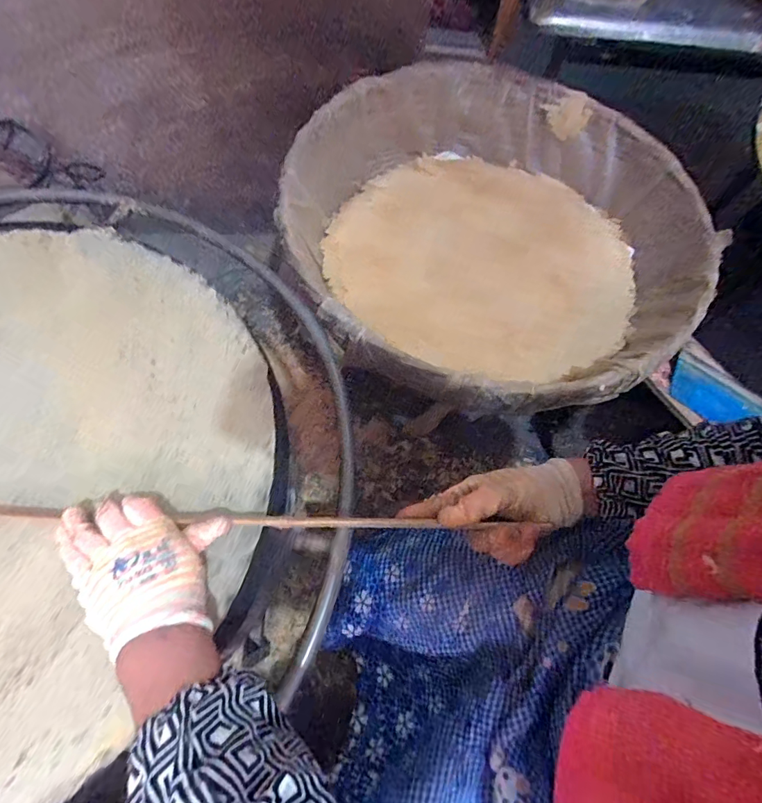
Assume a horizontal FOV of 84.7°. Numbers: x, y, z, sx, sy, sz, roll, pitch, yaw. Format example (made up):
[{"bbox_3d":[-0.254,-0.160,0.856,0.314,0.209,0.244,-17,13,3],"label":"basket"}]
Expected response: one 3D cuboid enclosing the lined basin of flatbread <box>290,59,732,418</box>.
[{"bbox_3d":[0.238,-0.357,0.820,0.800,0.200,0.744,1,67,-3],"label":"lined basin of flatbread"}]

